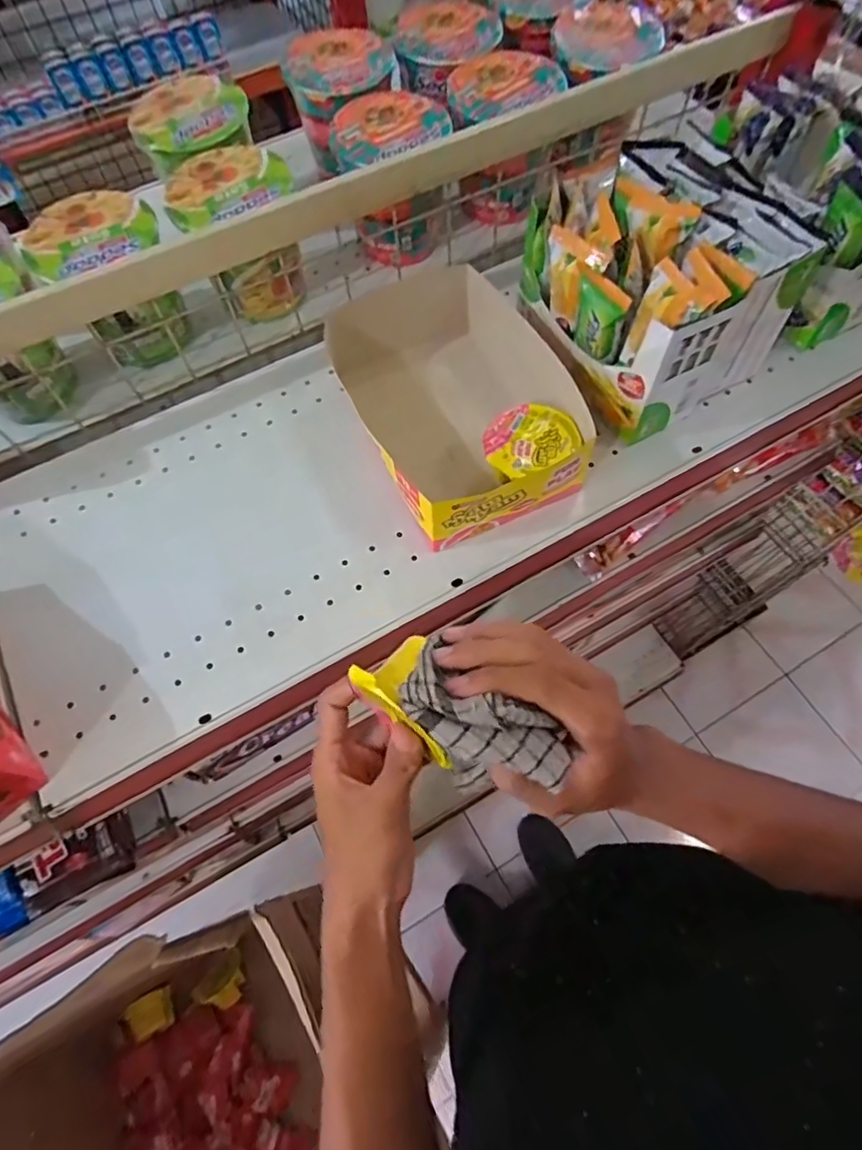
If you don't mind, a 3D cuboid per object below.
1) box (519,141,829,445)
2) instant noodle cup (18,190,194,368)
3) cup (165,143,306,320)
[{"bbox_3d":[0.183,-0.240,0.482,0.178,0.124,0.177,-32,68,-12],"label":"box"},{"bbox_3d":[-0.282,-0.256,0.525,0.106,0.113,0.105,-1,65,2],"label":"instant noodle cup"},{"bbox_3d":[-0.174,-0.315,0.548,0.103,0.114,0.096,-1,65,2],"label":"cup"}]

